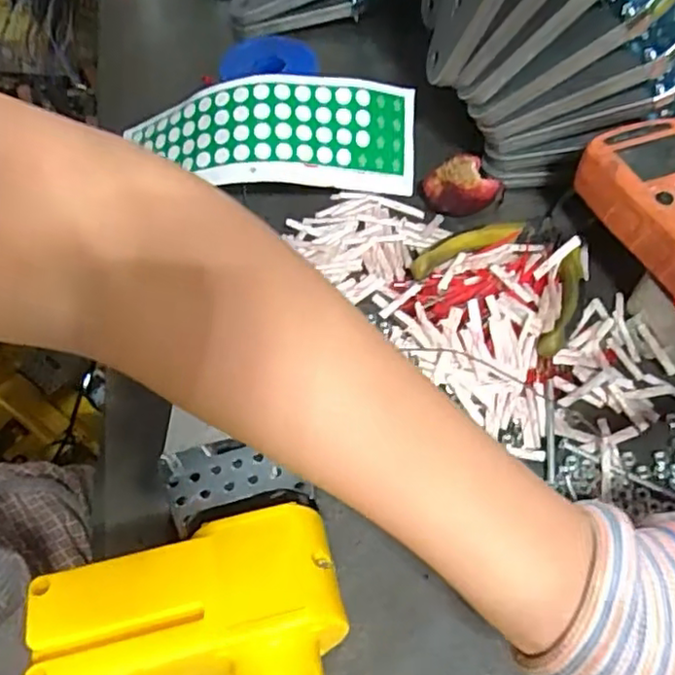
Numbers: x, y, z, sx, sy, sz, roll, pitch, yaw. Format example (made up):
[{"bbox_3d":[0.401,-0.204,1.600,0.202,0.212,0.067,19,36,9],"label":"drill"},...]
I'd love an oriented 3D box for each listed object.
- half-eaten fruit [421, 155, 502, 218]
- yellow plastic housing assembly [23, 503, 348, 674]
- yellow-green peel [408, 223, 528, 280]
[{"bbox_3d":[0.081,-0.098,0.411,0.044,0.025,0.032,-21,58,-13],"label":"half-eaten fruit"},{"bbox_3d":[-0.040,0.149,0.234,0.107,0.062,0.141,-16,57,-9],"label":"yellow plastic housing assembly"},{"bbox_3d":[0.078,-0.056,0.388,0.076,0.012,0.015,-24,59,-15],"label":"yellow-green peel"}]

